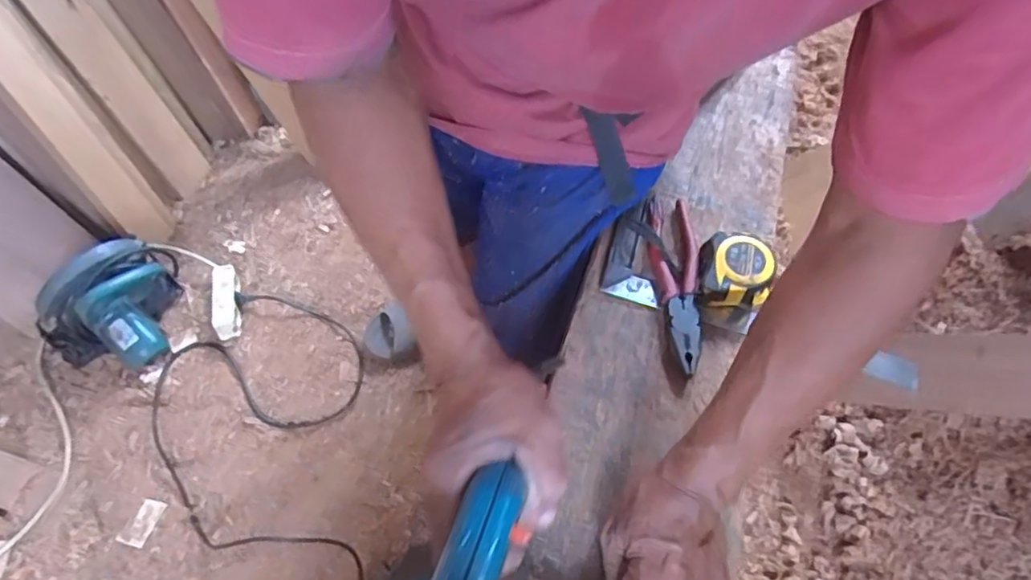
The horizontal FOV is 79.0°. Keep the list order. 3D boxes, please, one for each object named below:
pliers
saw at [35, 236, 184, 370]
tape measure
[{"bbox_3d":[0.154,-0.013,0.596,0.045,0.014,0.189,3,57,1],"label":"pliers"},{"bbox_3d":[-0.741,0.027,1.168,0.182,0.181,0.250,34,62,19],"label":"saw"},{"bbox_3d":[0.205,-0.016,0.590,0.064,0.041,0.070,13,58,8],"label":"tape measure"}]

